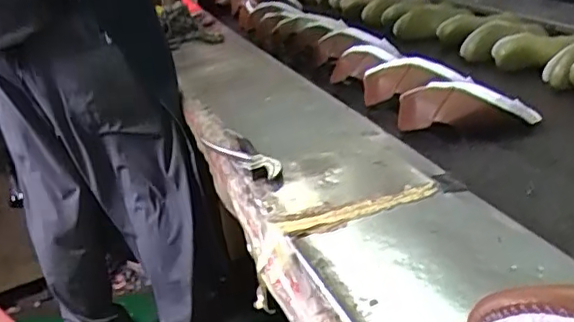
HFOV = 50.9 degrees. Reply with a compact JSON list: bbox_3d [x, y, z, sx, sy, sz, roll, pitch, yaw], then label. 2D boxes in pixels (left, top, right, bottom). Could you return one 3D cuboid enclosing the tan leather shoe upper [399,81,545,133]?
[{"bbox_3d":[0.279,-0.083,0.907,0.212,0.065,0.069,-4,23,3],"label":"tan leather shoe upper"}]

